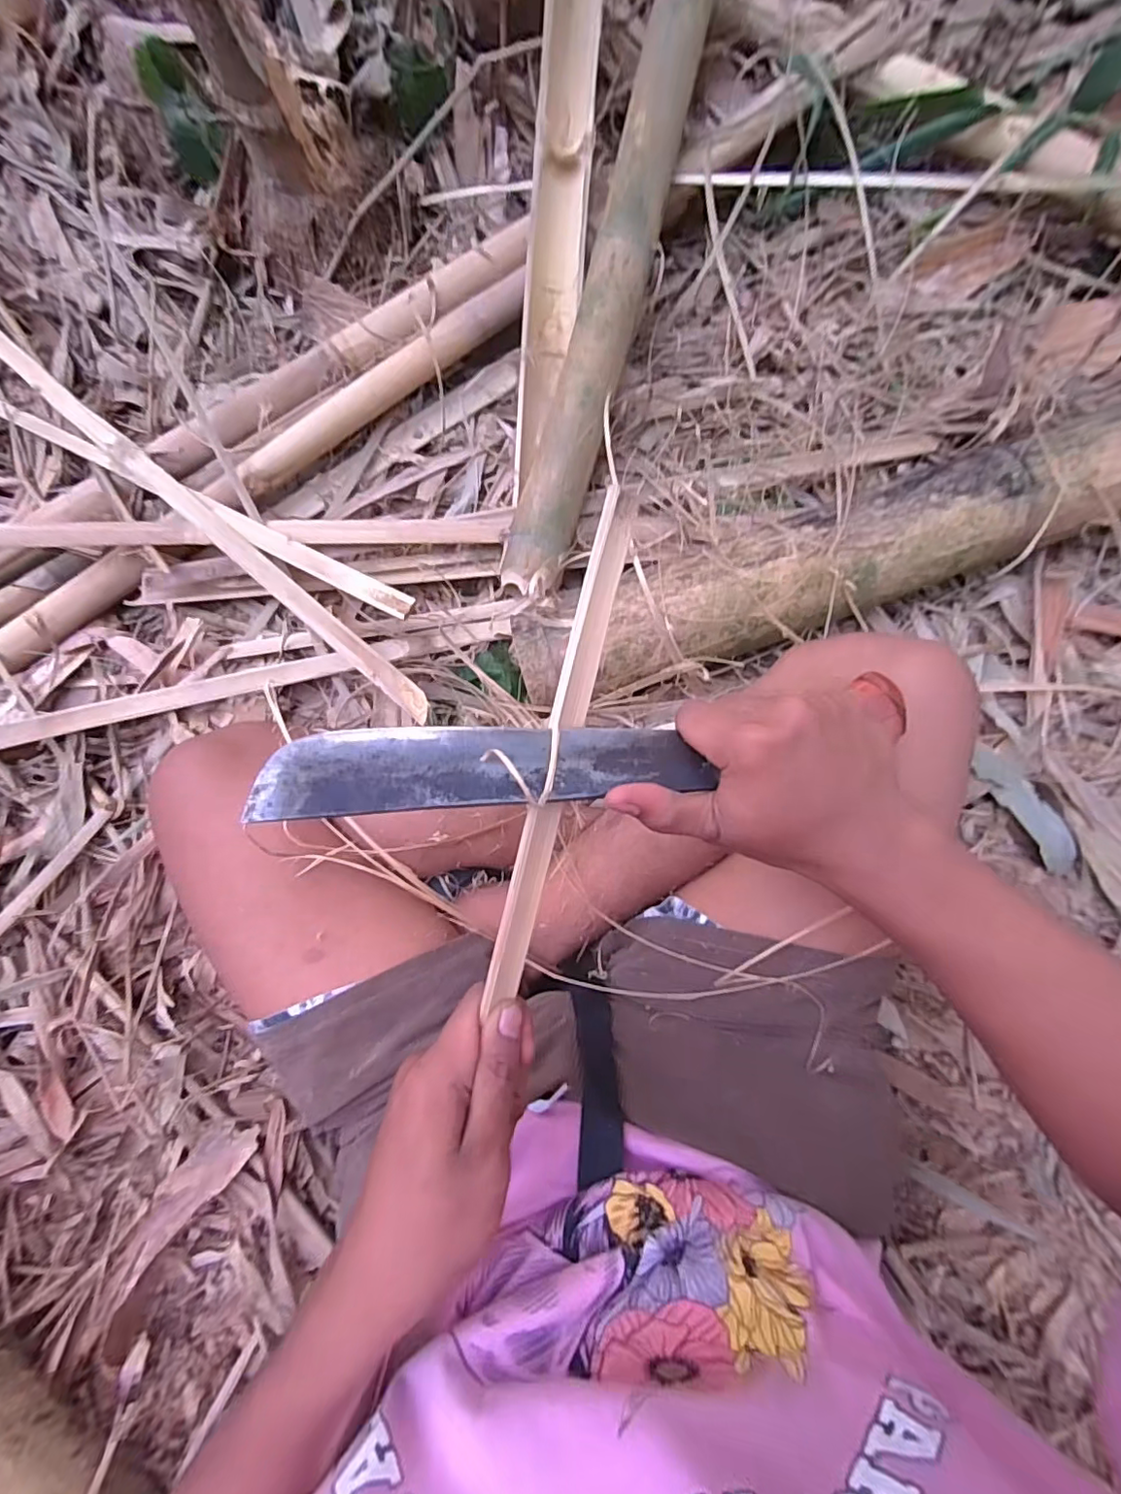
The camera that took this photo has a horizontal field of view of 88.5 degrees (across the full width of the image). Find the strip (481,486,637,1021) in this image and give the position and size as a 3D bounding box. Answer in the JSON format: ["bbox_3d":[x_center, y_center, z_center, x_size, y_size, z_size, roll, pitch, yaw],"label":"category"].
[{"bbox_3d":[0.002,-0.005,0.284,0.020,0.004,0.250,15,87,-33],"label":"strip"}]

